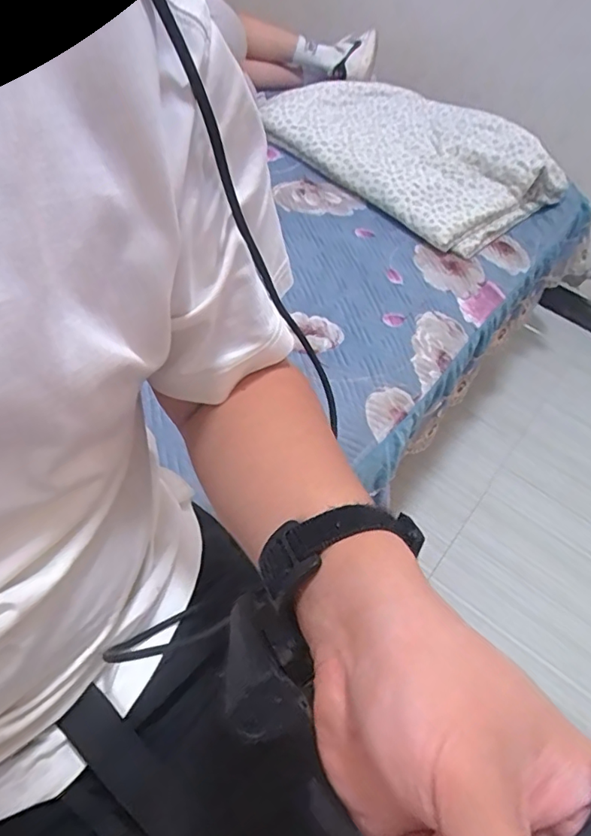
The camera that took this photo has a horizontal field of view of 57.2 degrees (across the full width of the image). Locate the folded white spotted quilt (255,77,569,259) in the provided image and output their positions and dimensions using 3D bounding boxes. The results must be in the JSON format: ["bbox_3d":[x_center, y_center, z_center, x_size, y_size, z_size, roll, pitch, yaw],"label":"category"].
[{"bbox_3d":[0.238,-0.587,1.166,0.471,0.110,0.592,-30,62,-31],"label":"folded white spotted quilt"}]

